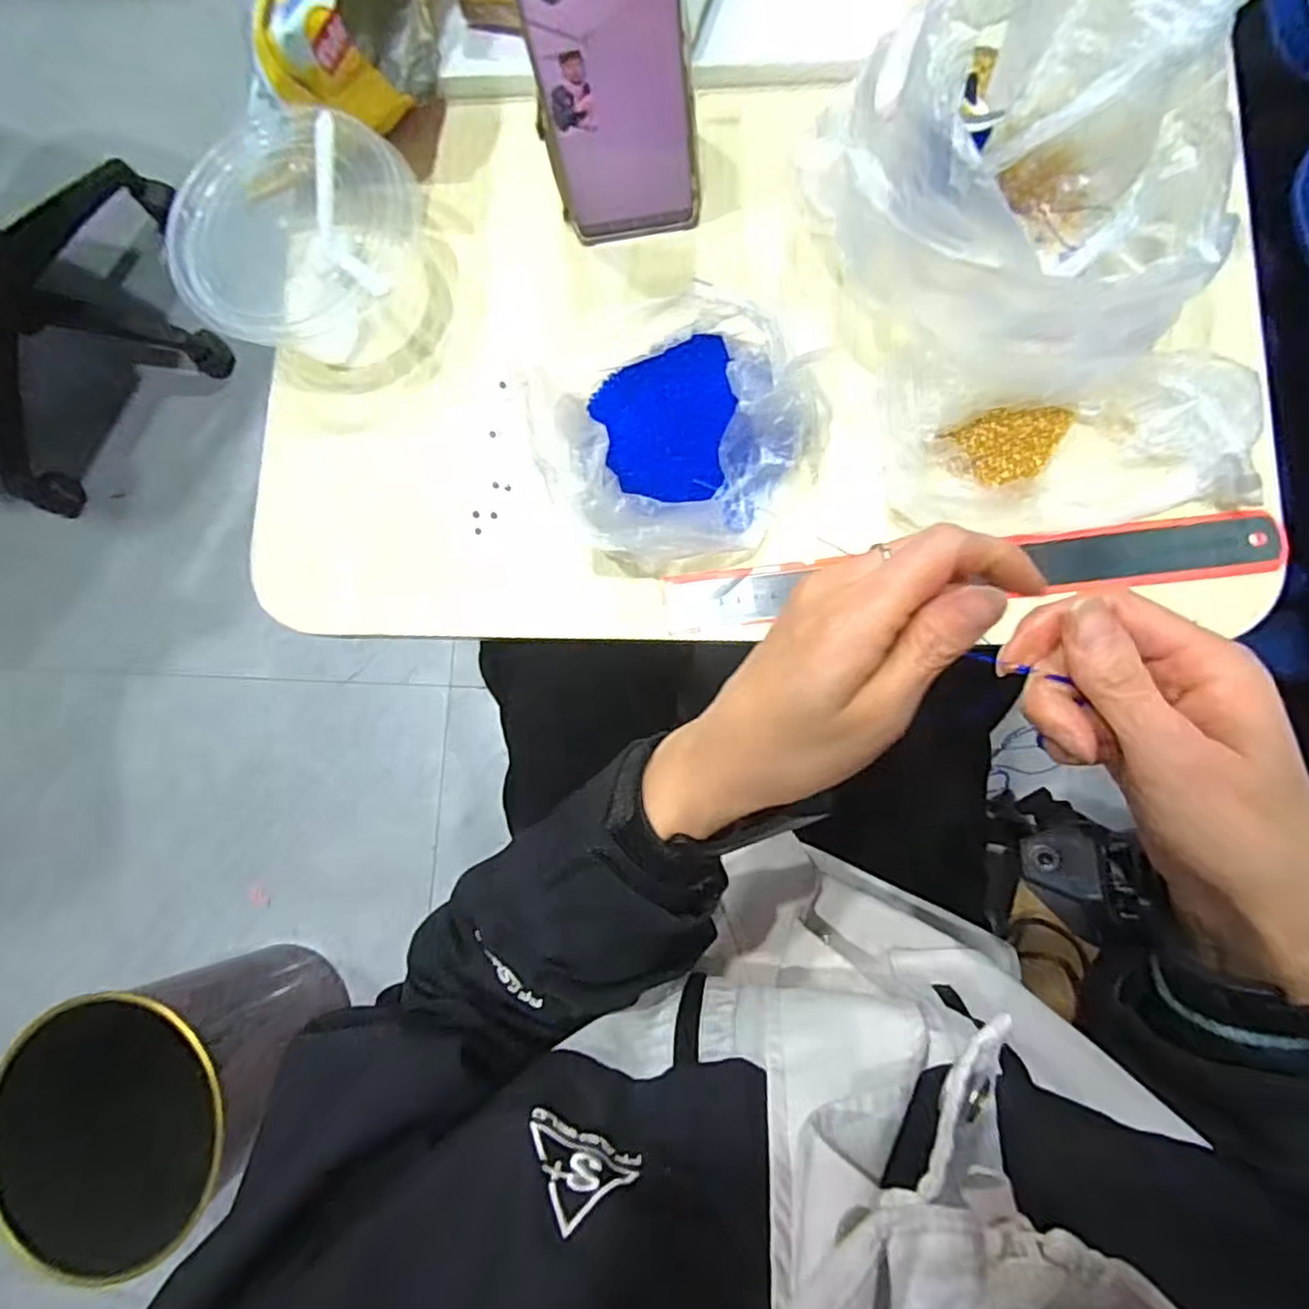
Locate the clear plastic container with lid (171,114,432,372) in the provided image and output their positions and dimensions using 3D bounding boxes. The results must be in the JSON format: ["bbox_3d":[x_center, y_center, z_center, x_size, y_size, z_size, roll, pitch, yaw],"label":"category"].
[{"bbox_3d":[-0.207,-0.248,0.405,0.124,0.063,0.132,-1,82,6],"label":"clear plastic container with lid"}]

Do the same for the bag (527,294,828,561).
[{"bbox_3d":[0.015,-0.124,0.361,0.150,0.073,0.139,-34,80,0],"label":"bag"}]

